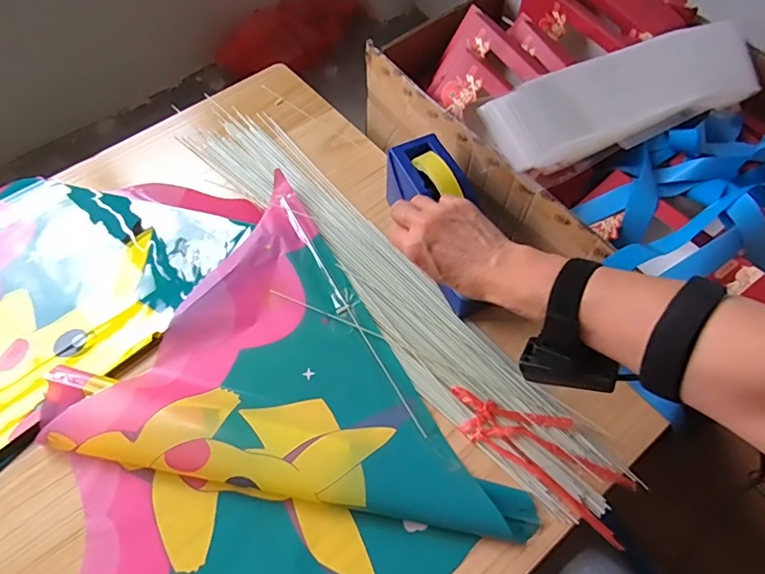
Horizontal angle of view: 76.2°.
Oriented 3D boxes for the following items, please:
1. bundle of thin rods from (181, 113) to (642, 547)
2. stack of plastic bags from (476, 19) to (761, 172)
[{"bbox_3d":[-0.014,-0.022,0.595,0.104,0.015,0.699,-37,67,-17],"label":"bundle of thin rods"},{"bbox_3d":[0.294,-0.222,0.575,0.358,0.053,0.117,-22,62,-9],"label":"stack of plastic bags"}]

